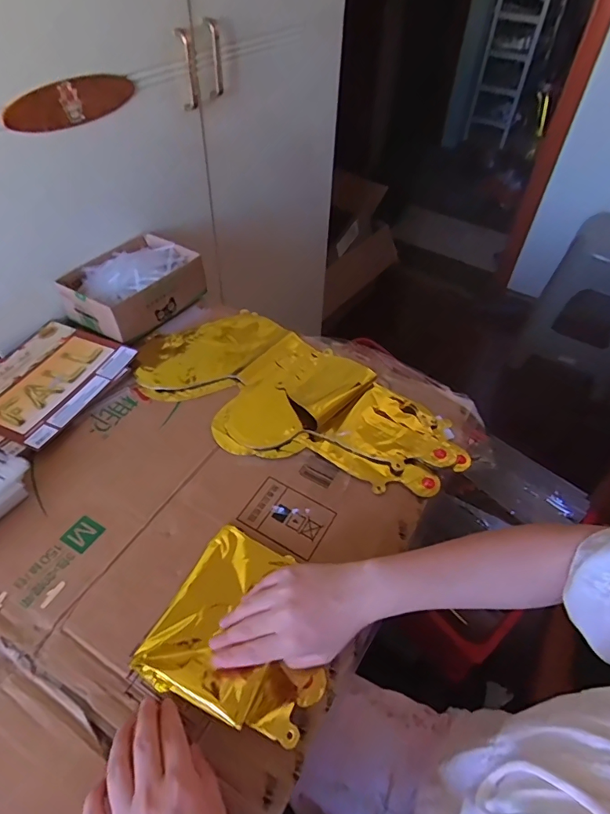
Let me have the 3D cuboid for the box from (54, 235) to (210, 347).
[{"bbox_3d":[-0.263,-0.187,0.725,0.135,0.071,0.183,25,51,19],"label":"box"}]

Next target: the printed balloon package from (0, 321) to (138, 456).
[{"bbox_3d":[-0.347,-0.034,0.625,0.165,0.014,0.205,23,50,17],"label":"printed balloon package"}]

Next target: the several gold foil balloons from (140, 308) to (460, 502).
[{"bbox_3d":[-0.018,-0.014,0.622,0.425,0.016,0.211,31,53,23],"label":"several gold foil balloons"}]

